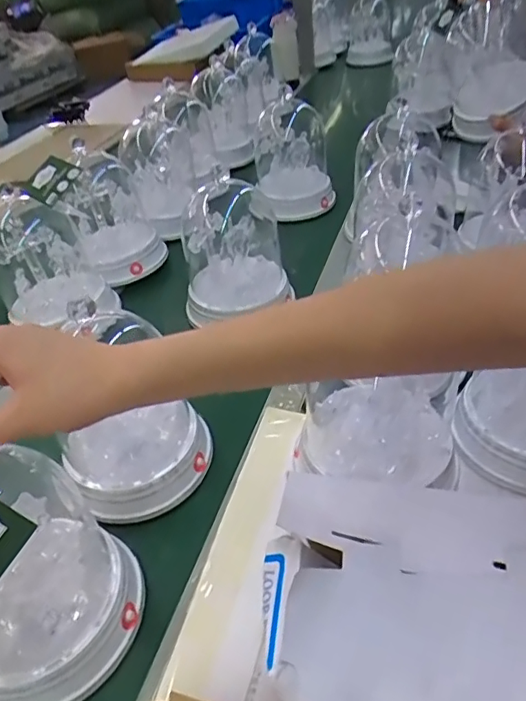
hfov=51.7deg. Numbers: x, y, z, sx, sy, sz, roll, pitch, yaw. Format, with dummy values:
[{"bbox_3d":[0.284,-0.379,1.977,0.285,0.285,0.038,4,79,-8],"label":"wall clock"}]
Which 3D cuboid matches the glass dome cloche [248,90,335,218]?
[{"bbox_3d":[0.043,-0.333,0.938,0.139,0.188,0.125,-5,39,3],"label":"glass dome cloche"}]

